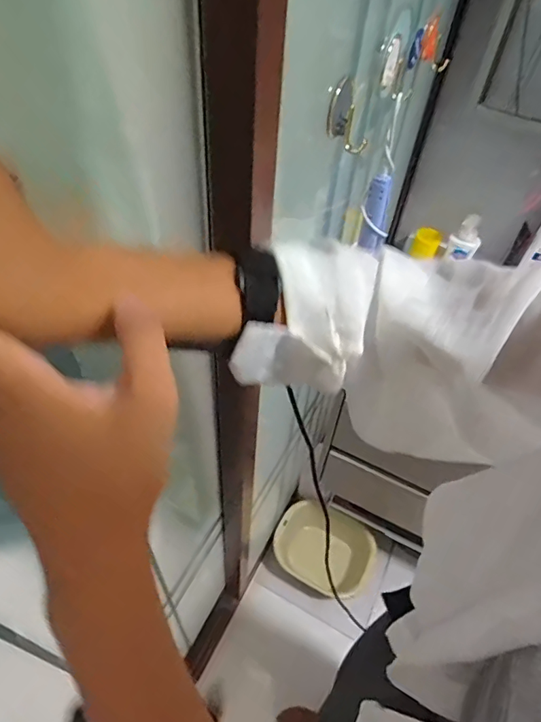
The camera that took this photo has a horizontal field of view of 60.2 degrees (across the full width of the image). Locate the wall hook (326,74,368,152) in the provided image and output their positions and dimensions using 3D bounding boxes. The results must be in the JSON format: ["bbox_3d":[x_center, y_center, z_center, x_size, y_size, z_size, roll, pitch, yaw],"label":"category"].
[{"bbox_3d":[0.079,-0.247,0.475,0.043,0.063,0.029,11,50,4],"label":"wall hook"}]

